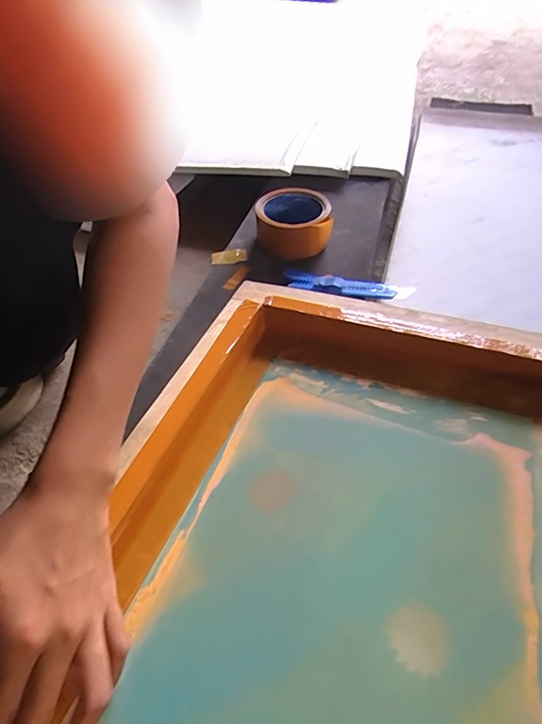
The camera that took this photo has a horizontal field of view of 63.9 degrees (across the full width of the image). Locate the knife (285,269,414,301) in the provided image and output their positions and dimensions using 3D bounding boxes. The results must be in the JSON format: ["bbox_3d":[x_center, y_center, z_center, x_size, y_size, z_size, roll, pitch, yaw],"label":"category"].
[{"bbox_3d":[0.086,-0.087,0.498,0.145,0.019,0.020,11,48,14],"label":"knife"}]

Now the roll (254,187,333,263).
[{"bbox_3d":[0.028,-0.181,0.562,0.092,0.047,0.088,-7,46,-3],"label":"roll"}]

